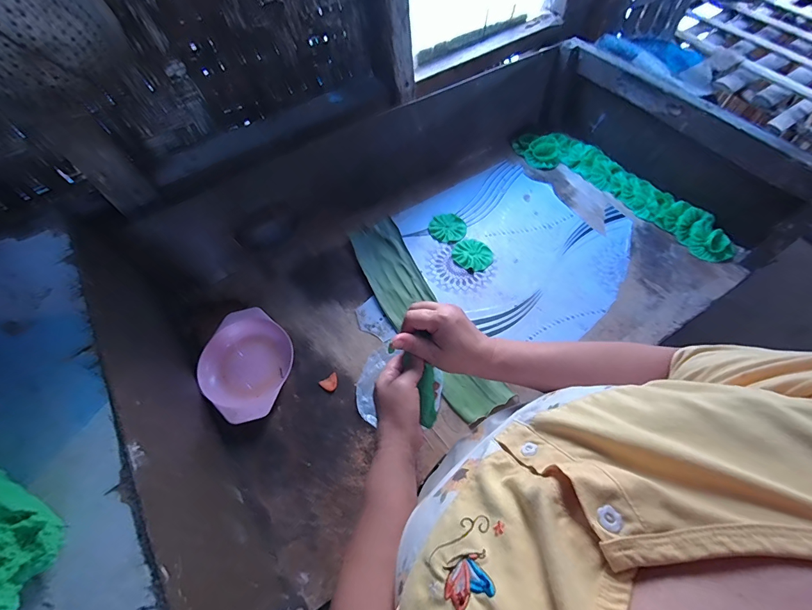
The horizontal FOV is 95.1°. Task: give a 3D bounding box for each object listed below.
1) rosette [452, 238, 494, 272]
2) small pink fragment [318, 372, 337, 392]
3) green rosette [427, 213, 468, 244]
[{"bbox_3d":[0.128,-0.097,0.713,0.069,0.006,0.075,-1,61,1],"label":"rosette"},{"bbox_3d":[-0.121,0.125,0.596,0.030,0.004,0.025,-36,66,-16],"label":"small pink fragment"},{"bbox_3d":[0.084,-0.157,0.748,0.074,0.004,0.074,33,67,18],"label":"green rosette"}]

